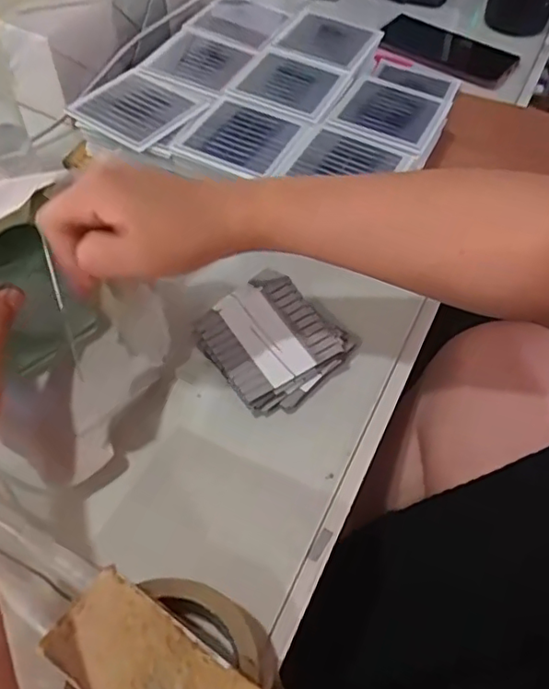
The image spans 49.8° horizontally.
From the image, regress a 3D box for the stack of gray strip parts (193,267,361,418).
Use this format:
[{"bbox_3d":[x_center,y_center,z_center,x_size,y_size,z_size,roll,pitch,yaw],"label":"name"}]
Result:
[{"bbox_3d":[-0.005,-0.002,0.446,0.091,0.037,0.098,-36,63,-26],"label":"stack of gray strip parts"}]

